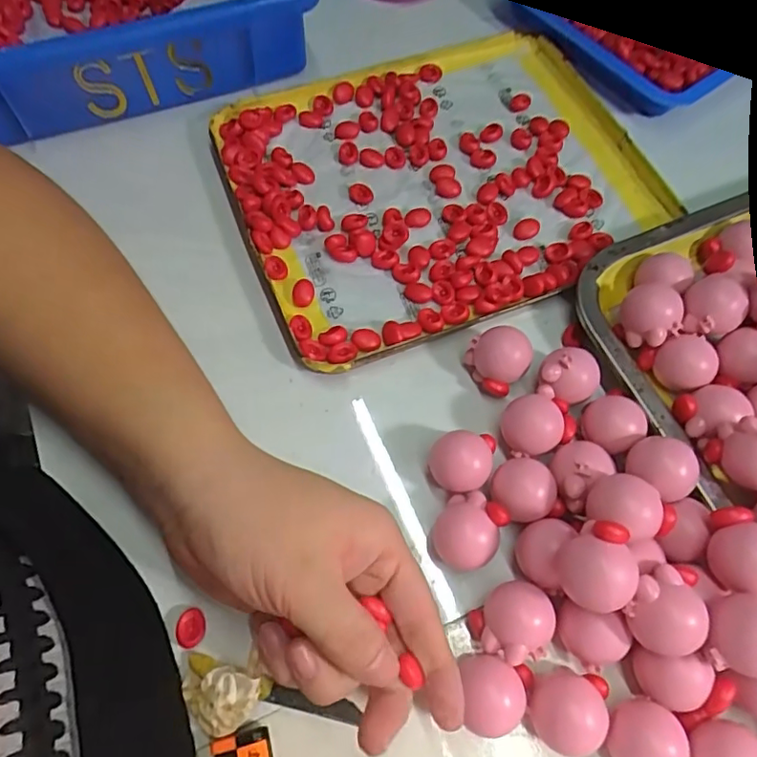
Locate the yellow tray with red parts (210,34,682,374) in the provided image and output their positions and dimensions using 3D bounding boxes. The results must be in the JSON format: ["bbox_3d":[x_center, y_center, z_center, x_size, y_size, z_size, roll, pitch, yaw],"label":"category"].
[{"bbox_3d":[0.040,-0.126,0.343,0.249,0.014,0.198,-23,67,-3],"label":"yellow tray with red parts"}]

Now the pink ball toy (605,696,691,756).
[{"bbox_3d":[0.107,0.147,0.224,0.031,0.024,0.029,-2,67,6],"label":"pink ball toy"}]

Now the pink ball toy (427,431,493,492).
[{"bbox_3d":[0.039,0.041,0.267,0.028,0.022,0.027,-2,67,6],"label":"pink ball toy"}]

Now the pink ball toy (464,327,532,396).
[{"bbox_3d":[0.063,-0.011,0.288,0.029,0.023,0.029,-2,67,6],"label":"pink ball toy"}]

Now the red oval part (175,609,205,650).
[{"bbox_3d":[-0.082,0.109,0.243,0.012,0.006,0.015,-1,67,6],"label":"red oval part"}]

